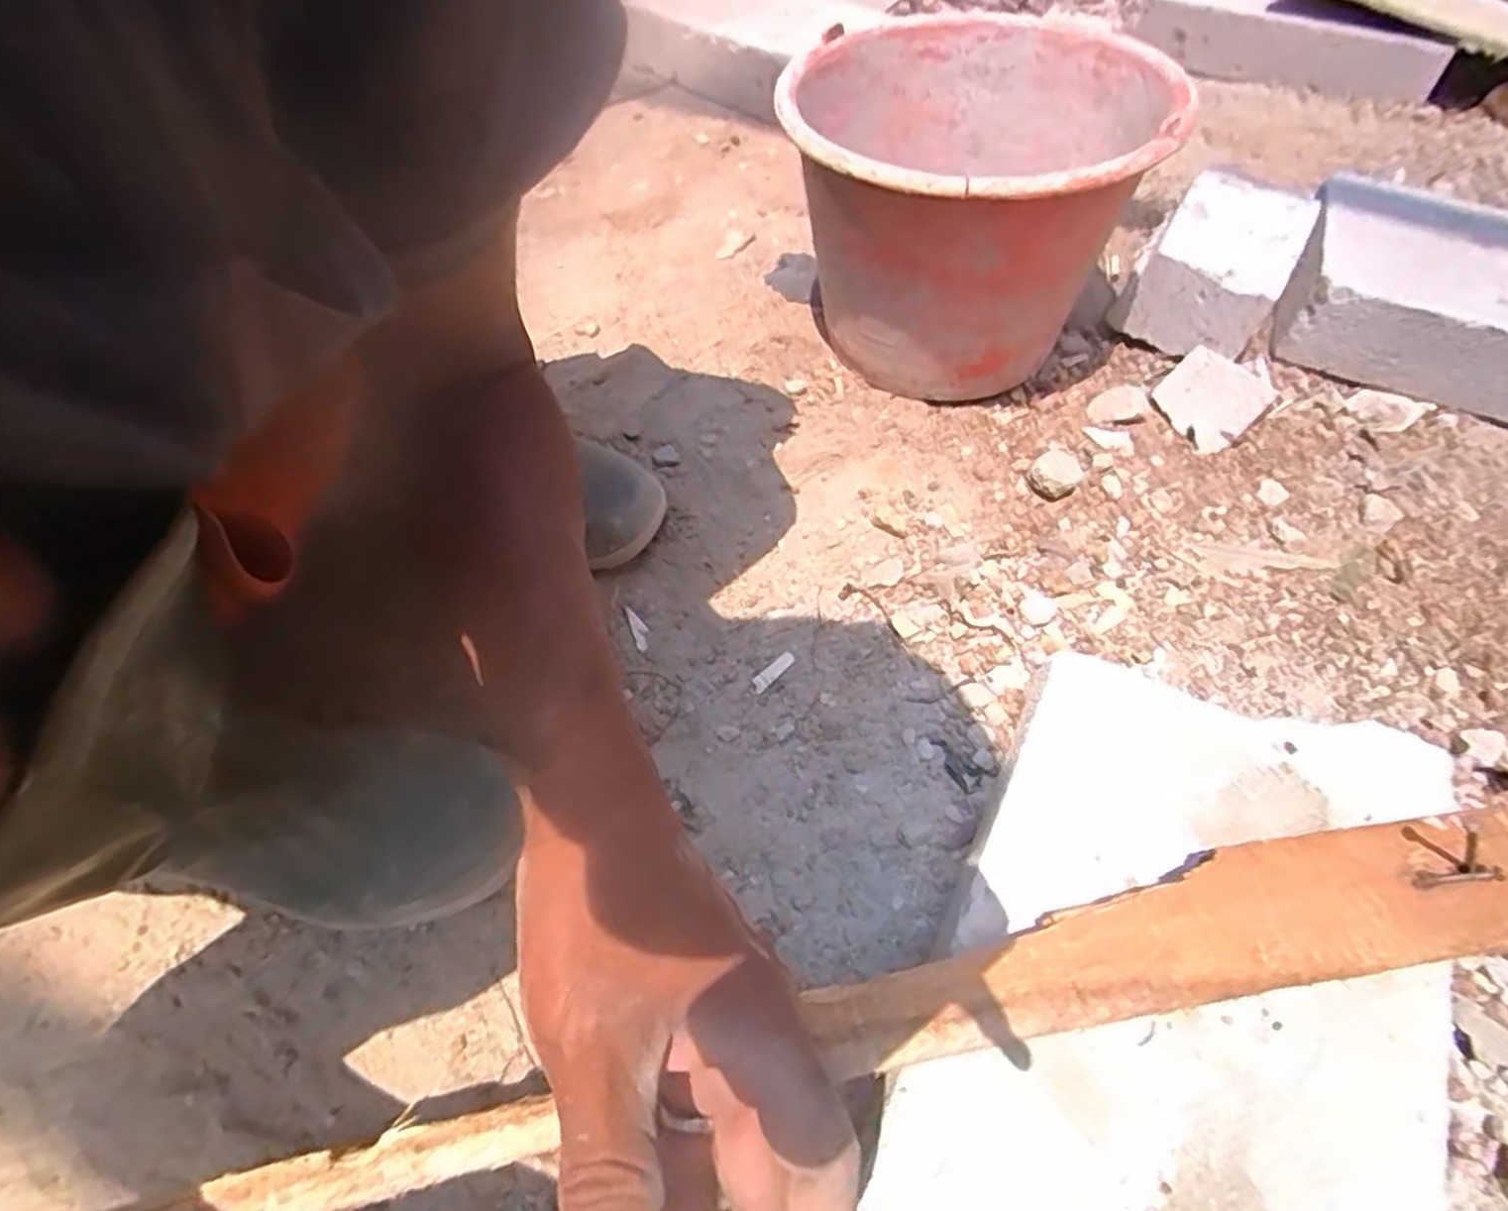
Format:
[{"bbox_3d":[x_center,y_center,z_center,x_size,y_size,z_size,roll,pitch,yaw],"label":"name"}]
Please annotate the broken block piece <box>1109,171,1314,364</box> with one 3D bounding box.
[{"bbox_3d":[0.415,-0.302,0.680,0.111,0.086,0.189,32,63,20],"label":"broken block piece"}]

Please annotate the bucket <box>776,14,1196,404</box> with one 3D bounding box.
[{"bbox_3d":[0.162,-0.314,0.617,0.251,0.210,0.284,16,58,11],"label":"bucket"}]

